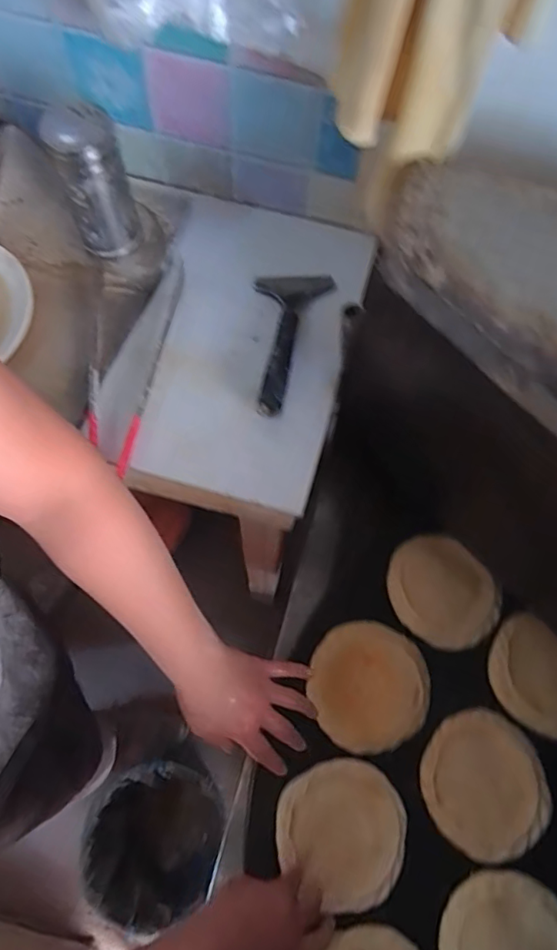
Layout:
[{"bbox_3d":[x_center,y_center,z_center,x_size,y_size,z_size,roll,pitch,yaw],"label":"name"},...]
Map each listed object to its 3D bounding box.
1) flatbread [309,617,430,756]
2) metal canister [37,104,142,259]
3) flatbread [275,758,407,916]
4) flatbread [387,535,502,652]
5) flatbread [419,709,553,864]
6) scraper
[{"bbox_3d":[0.100,0.233,0.617,0.126,0.022,0.130,22,70,6],"label":"flatbread"},{"bbox_3d":[-0.207,-0.328,0.637,0.070,0.174,0.065,-17,70,-8],"label":"metal canister"},{"bbox_3d":[0.065,0.369,0.575,0.131,0.018,0.129,1,70,-2],"label":"flatbread"},{"bbox_3d":[0.190,0.133,0.636,0.134,0.036,0.109,36,72,12],"label":"flatbread"},{"bbox_3d":[0.218,0.320,0.580,0.132,0.011,0.131,0,69,-1],"label":"flatbread"},{"bbox_3d":[0.012,-0.162,0.651,0.094,0.047,0.215,6,69,1],"label":"scraper"}]

